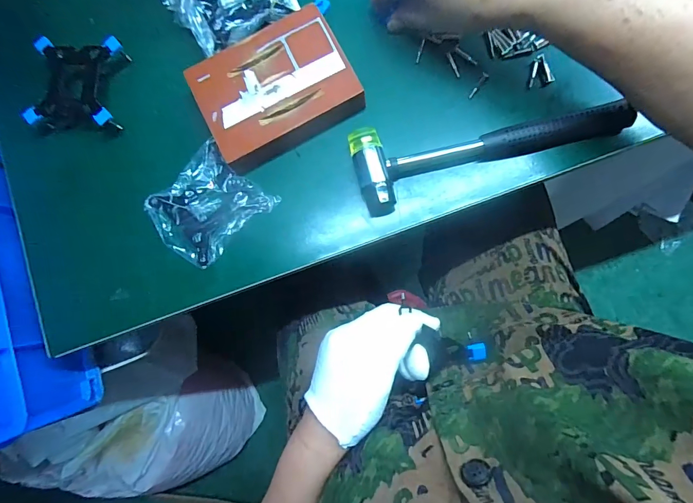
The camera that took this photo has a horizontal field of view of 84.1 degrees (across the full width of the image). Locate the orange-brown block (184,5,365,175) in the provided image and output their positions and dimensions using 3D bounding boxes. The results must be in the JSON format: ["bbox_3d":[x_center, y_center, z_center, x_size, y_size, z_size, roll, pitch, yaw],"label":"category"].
[{"bbox_3d":[-0.066,-0.152,0.360,0.138,0.028,0.109,-29,84,2],"label":"orange-brown block"}]

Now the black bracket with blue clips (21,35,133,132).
[{"bbox_3d":[-0.269,-0.166,0.389,0.085,0.031,0.087,6,86,5],"label":"black bracket with blue clips"}]

